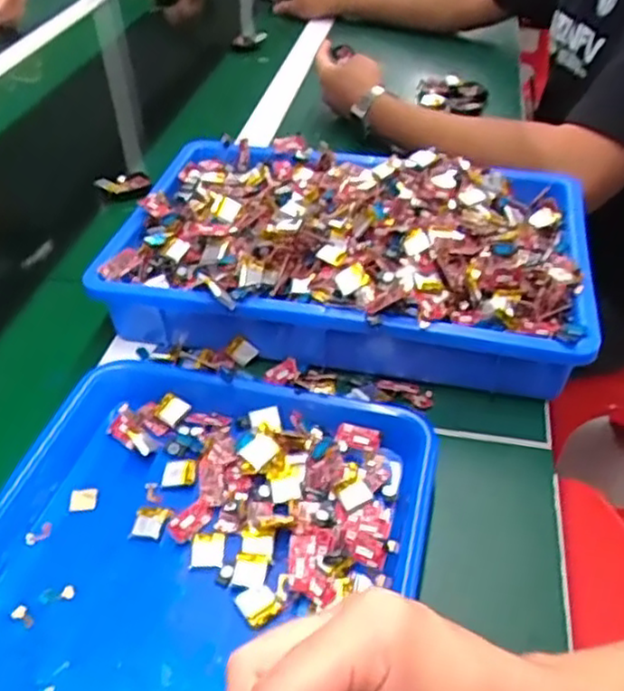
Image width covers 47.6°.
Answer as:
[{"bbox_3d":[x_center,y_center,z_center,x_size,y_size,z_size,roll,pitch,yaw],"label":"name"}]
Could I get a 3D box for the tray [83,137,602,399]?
[{"bbox_3d":[0.033,-0.085,0.595,0.377,0.081,0.249,10,43,11],"label":"tray"}]

